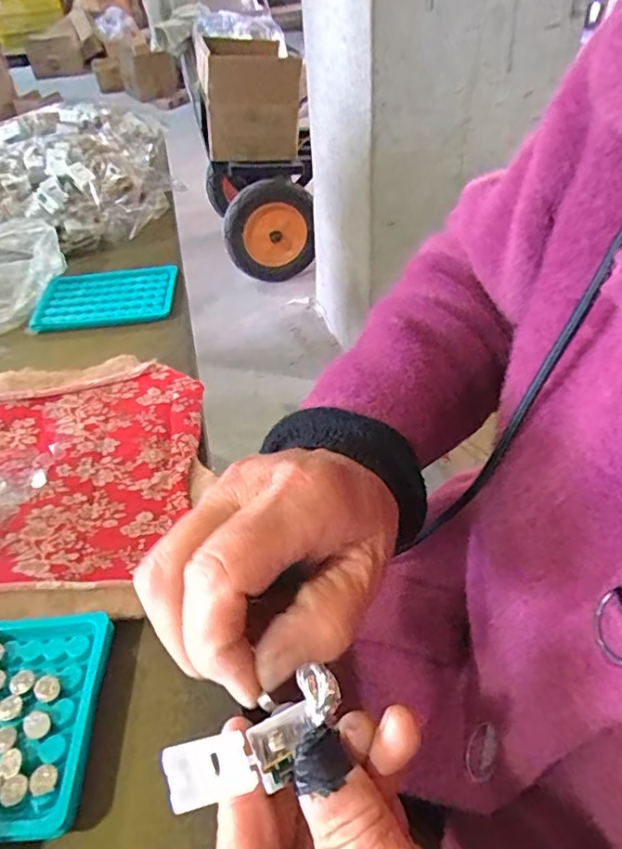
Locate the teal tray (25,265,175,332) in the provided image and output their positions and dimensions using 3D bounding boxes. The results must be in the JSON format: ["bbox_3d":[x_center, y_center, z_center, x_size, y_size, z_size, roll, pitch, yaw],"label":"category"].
[{"bbox_3d":[-0.201,-0.128,0.558,0.130,0.017,0.091,-5,43,0],"label":"teal tray"}]

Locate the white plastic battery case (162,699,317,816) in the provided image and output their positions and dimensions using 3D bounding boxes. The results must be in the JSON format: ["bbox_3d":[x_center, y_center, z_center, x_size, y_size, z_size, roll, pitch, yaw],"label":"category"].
[{"bbox_3d":[-0.022,0.112,0.188,0.052,0.009,0.023,-6,40,-32],"label":"white plastic battery case"}]

